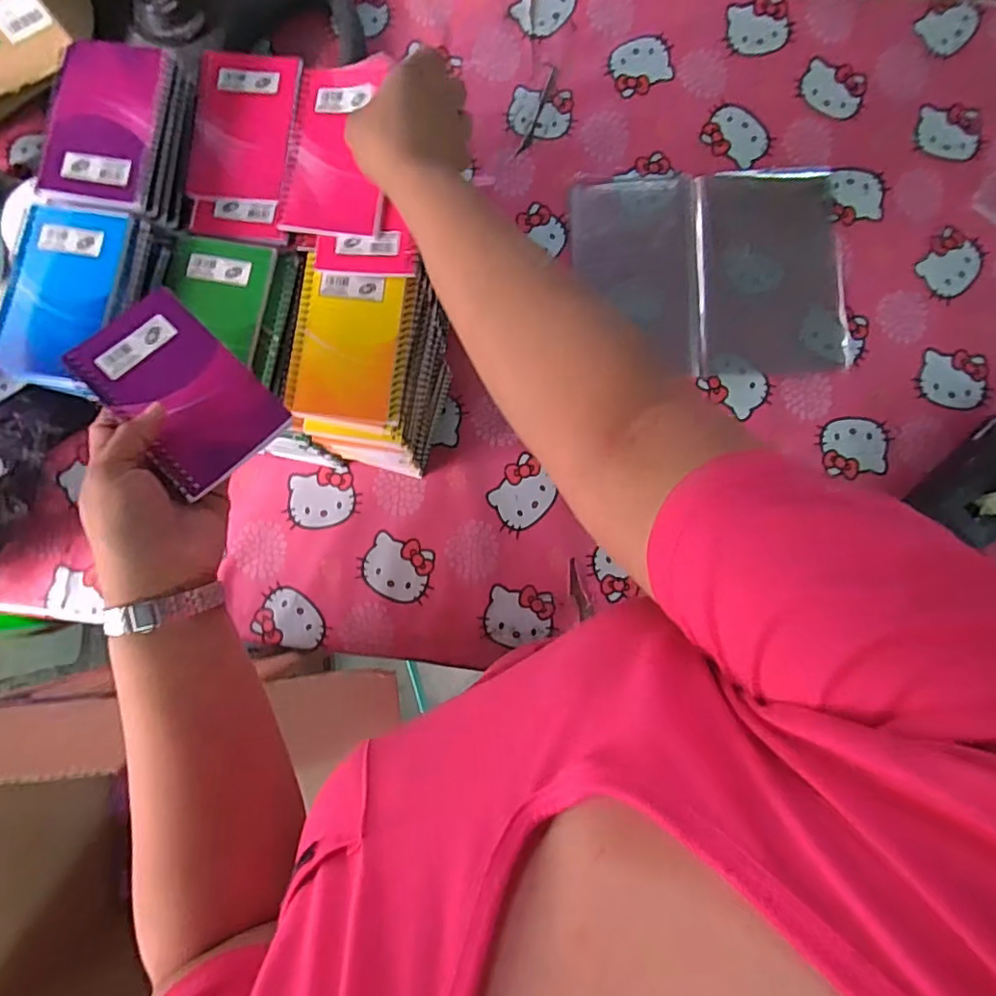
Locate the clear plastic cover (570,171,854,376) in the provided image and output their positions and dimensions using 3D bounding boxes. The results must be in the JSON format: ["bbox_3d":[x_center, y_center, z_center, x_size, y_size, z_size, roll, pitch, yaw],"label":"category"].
[{"bbox_3d":[0.259,-0.281,0.683,0.320,0.012,0.247,-1,86,1],"label":"clear plastic cover"}]

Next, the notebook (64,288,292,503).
[{"bbox_3d":[-0.207,-0.072,0.360,0.082,0.012,0.131,-42,80,-14],"label":"notebook"}]

